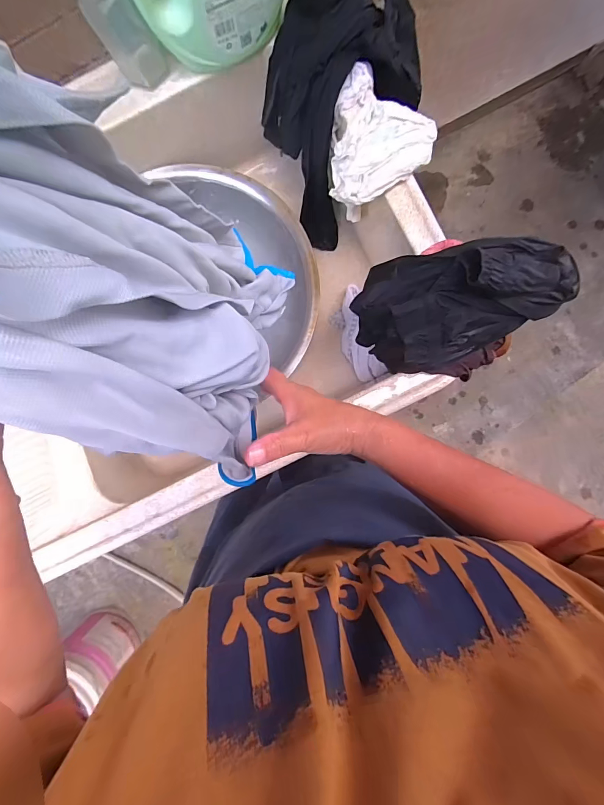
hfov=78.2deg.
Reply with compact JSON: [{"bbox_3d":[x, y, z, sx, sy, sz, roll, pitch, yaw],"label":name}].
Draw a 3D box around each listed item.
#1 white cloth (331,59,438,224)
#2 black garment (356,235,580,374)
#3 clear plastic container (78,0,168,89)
[{"bbox_3d":[0.103,-0.337,0.493,0.129,0.081,0.158,12,91,1],"label":"white cloth"},{"bbox_3d":[0.183,-0.108,0.423,0.224,0.098,0.132,-2,91,2],"label":"black garment"},{"bbox_3d":[-0.213,-0.442,0.438,0.057,0.122,0.040,-41,66,2],"label":"clear plastic container"}]

